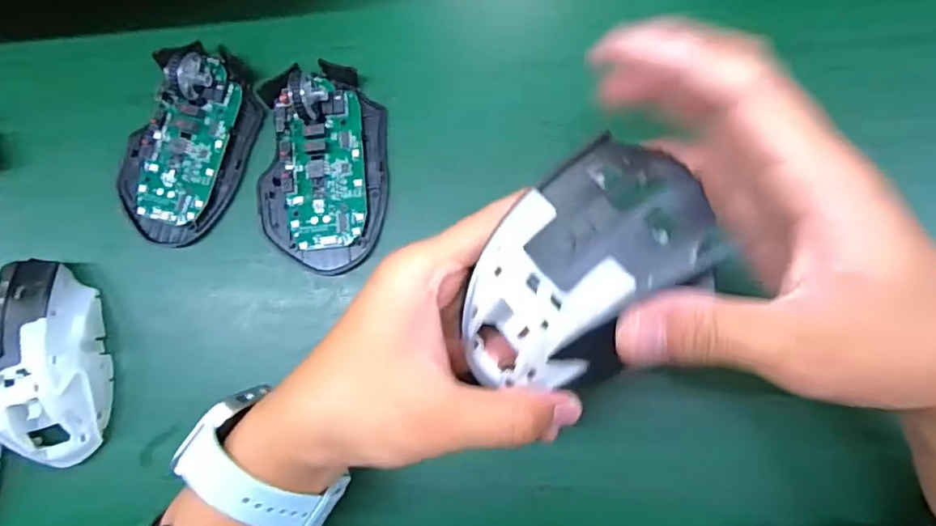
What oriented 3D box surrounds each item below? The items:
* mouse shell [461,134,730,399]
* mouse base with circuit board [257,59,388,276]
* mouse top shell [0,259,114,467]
[{"bbox_3d":[0.040,0.004,0.217,0.068,0.045,0.104,44,89,9],"label":"mouse shell"},{"bbox_3d":[-0.084,-0.054,0.303,0.072,0.029,0.113,-3,83,5],"label":"mouse base with circuit board"},{"bbox_3d":[-0.235,0.054,0.302,0.063,0.033,0.108,-28,81,2],"label":"mouse top shell"}]

